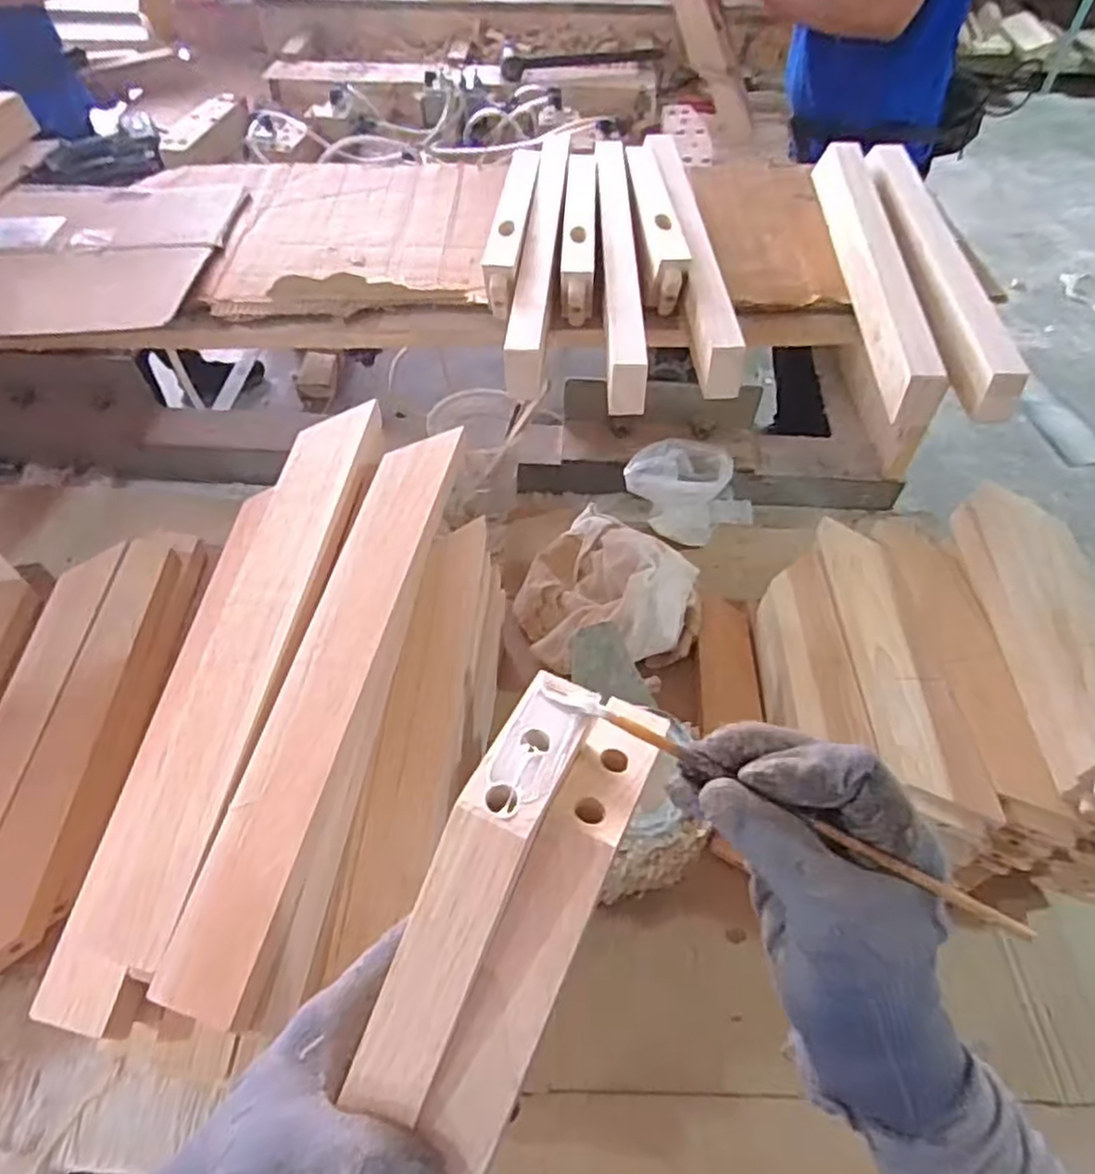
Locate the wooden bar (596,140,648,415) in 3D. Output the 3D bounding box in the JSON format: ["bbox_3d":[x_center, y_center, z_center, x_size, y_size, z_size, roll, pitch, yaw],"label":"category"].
[{"bbox_3d":[0.069,-0.326,0.702,0.034,0.057,0.403,1,53,0],"label":"wooden bar"}]

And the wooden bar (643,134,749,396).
[{"bbox_3d":[0.138,-0.343,0.713,0.033,0.061,0.403,-3,53,-2],"label":"wooden bar"}]

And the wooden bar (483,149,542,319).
[{"bbox_3d":[-0.033,-0.367,0.717,0.033,0.046,0.251,4,53,3],"label":"wooden bar"}]

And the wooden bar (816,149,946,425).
[{"bbox_3d":[0.313,-0.312,0.688,0.034,0.060,0.399,3,53,2],"label":"wooden bar"}]

